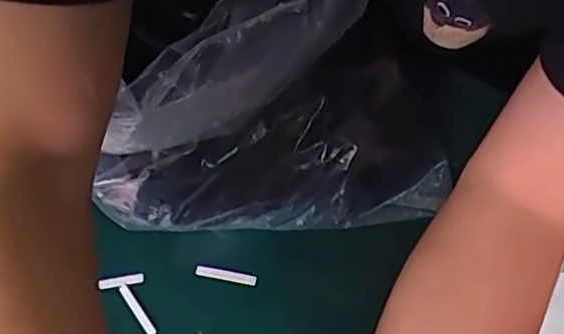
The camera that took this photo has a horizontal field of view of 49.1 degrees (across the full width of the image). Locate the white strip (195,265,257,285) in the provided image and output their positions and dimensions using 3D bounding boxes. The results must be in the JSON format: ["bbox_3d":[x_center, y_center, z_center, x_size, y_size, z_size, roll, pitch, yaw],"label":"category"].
[{"bbox_3d":[-0.040,0.076,0.435,0.046,0.004,0.007,8,86,17],"label":"white strip"}]

